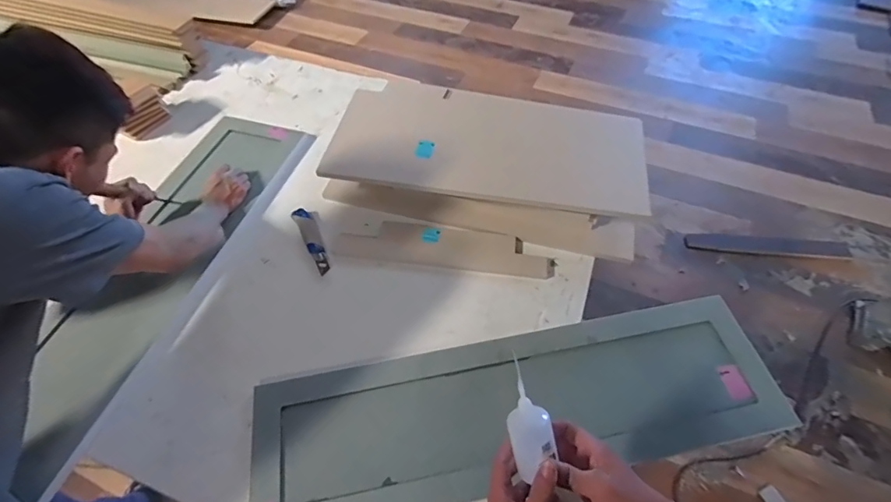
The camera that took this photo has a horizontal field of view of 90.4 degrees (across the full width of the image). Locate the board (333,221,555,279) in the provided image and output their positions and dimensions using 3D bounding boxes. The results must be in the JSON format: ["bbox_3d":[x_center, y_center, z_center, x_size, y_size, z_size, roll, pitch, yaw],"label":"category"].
[{"bbox_3d":[-0.003,-0.011,1.028,0.493,0.024,0.110,6,54,5],"label":"board"}]

